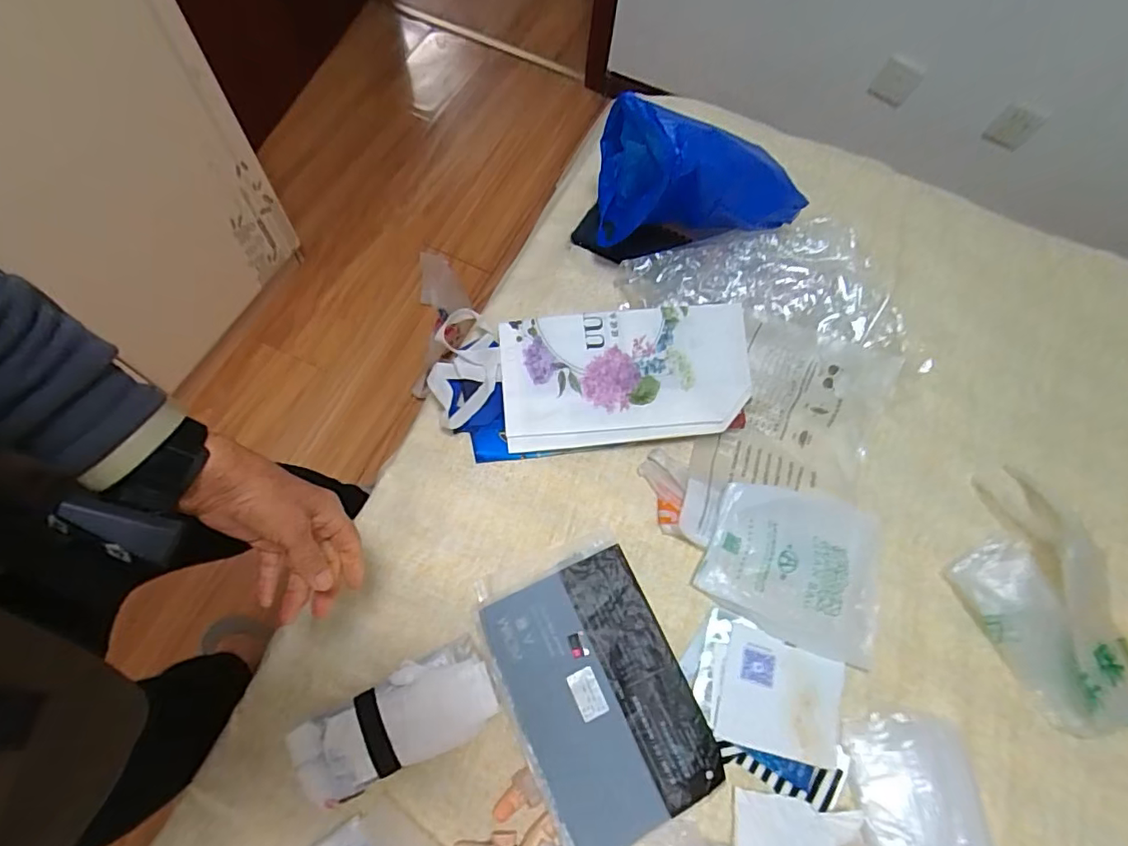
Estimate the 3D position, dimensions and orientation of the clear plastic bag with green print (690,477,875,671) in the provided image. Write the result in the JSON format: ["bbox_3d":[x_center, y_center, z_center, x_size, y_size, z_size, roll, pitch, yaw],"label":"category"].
[{"bbox_3d":[0.274,0.162,0.664,0.200,0.025,0.178,19,68,6],"label":"clear plastic bag with green print"}]

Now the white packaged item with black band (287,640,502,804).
[{"bbox_3d":[-0.171,0.309,0.578,0.194,0.029,0.090,-24,71,-11],"label":"white packaged item with black band"}]

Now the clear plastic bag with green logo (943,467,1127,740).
[{"bbox_3d":[0.574,0.199,0.655,0.185,0.060,0.300,-2,68,-3],"label":"clear plastic bag with green logo"}]

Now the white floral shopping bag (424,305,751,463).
[{"bbox_3d":[0.038,-0.065,0.744,0.410,0.067,0.203,-6,68,-4],"label":"white floral shopping bag"}]

